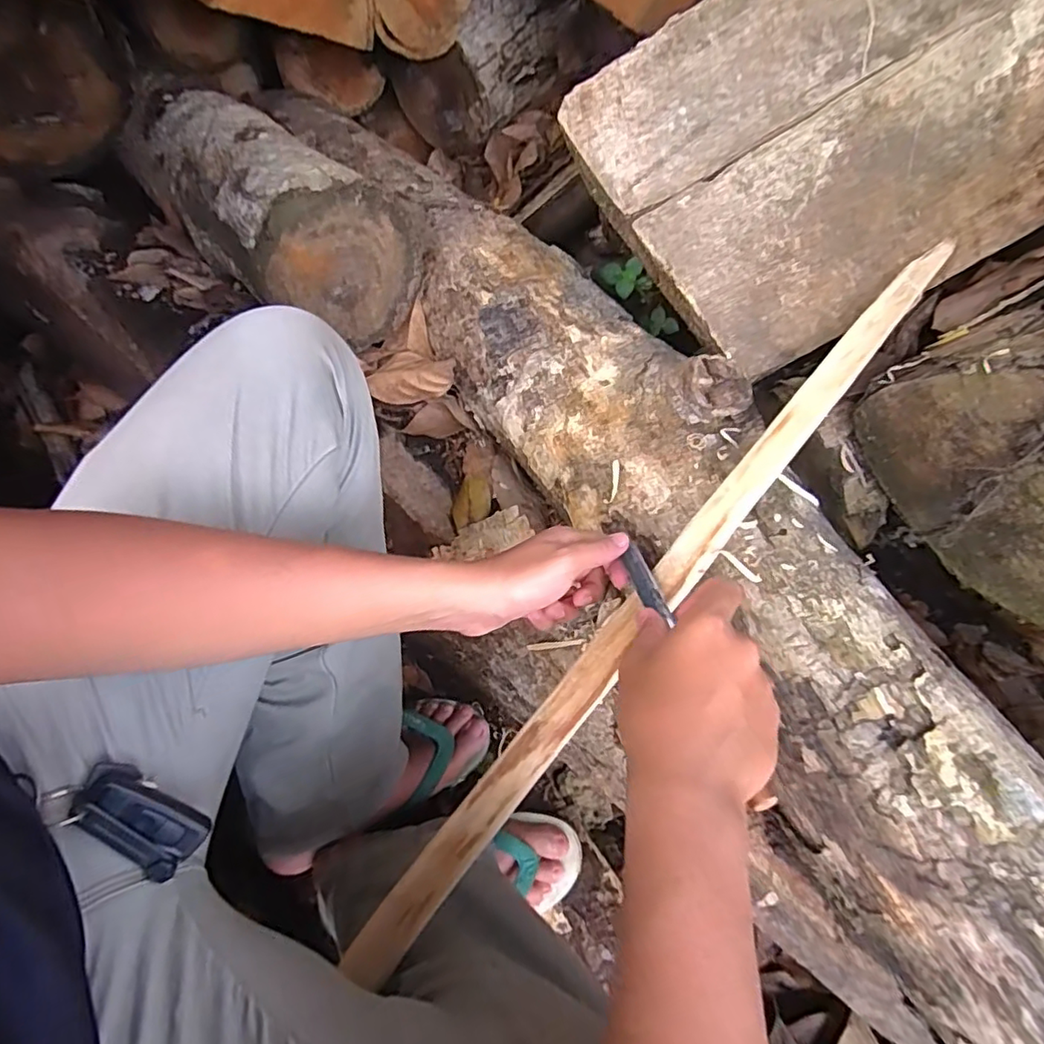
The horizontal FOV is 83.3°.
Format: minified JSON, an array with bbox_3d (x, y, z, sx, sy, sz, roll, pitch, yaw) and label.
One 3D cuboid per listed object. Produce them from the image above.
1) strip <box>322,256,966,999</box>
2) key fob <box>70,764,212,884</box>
[{"bbox_3d":[0.111,0.043,0.439,0.036,0.014,0.675,38,82,22],"label":"strip"},{"bbox_3d":[-0.228,0.178,0.350,0.074,0.020,0.037,49,69,-16],"label":"key fob"}]

